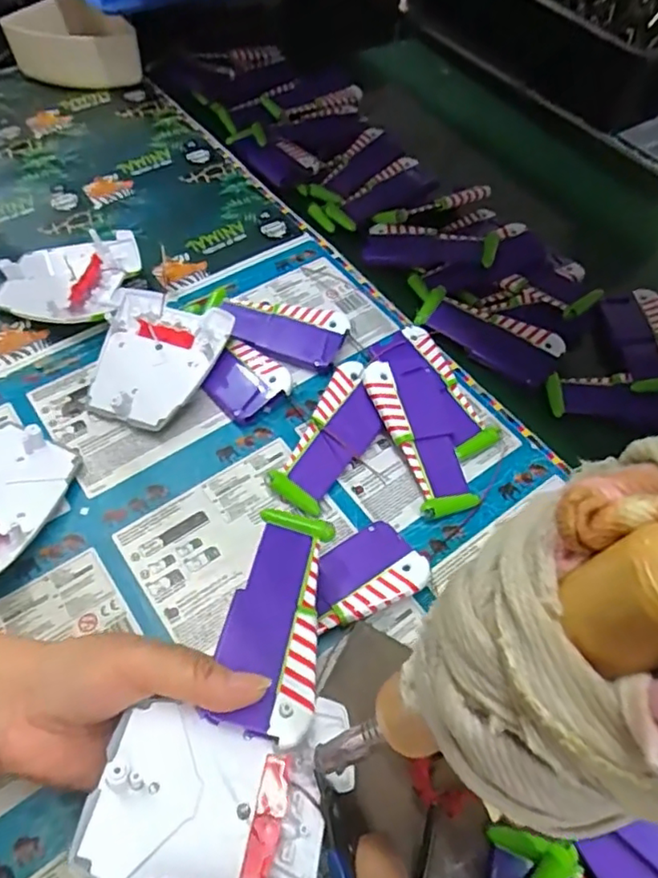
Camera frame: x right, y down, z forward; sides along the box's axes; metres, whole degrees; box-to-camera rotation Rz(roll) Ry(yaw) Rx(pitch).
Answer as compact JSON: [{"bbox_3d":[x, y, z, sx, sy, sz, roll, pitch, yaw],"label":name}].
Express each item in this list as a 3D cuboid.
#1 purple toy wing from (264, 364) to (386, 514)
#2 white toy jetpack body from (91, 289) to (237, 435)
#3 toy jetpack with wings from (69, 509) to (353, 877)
[{"bbox_3d":[0.005,-0.002,0.426,0.048,0.023,0.115,26,60,14],"label":"purple toy wing"},{"bbox_3d":[-0.135,-0.061,0.451,0.095,0.030,0.106,17,58,9],"label":"white toy jetpack body"},{"bbox_3d":[-0.047,0.162,0.257,0.099,0.034,0.289,10,47,4],"label":"toy jetpack with wings"}]

